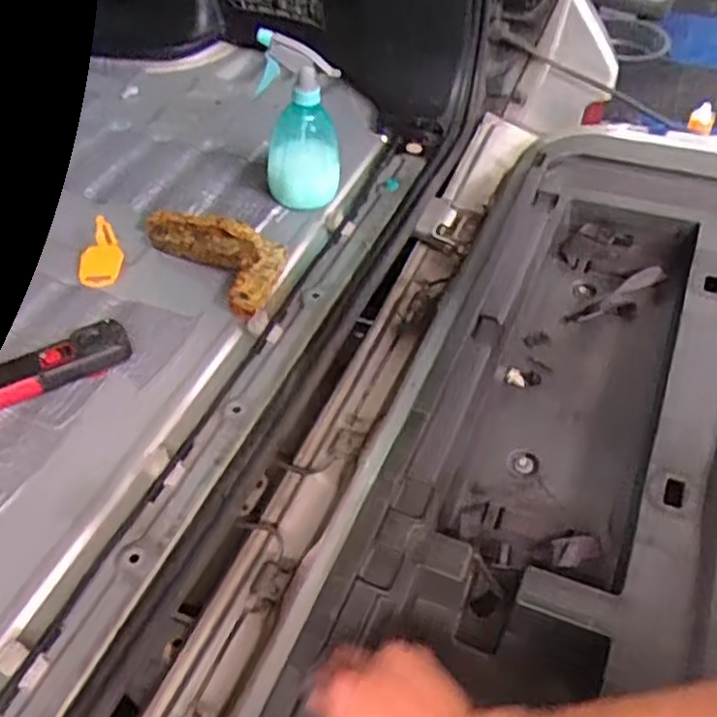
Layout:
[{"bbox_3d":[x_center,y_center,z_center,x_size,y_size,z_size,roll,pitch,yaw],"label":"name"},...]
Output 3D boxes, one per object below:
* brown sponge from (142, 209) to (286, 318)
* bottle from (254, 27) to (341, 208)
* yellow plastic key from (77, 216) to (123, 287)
[{"bbox_3d":[-0.153,-0.127,0.821,0.094,0.037,0.204,-36,58,-26],"label":"brown sponge"},{"bbox_3d":[-0.065,-0.263,0.839,0.092,0.194,0.074,-1,50,0],"label":"bottle"},{"bbox_3d":[-0.288,-0.118,0.819,0.053,0.032,0.078,-17,52,-13],"label":"yellow plastic key"}]

